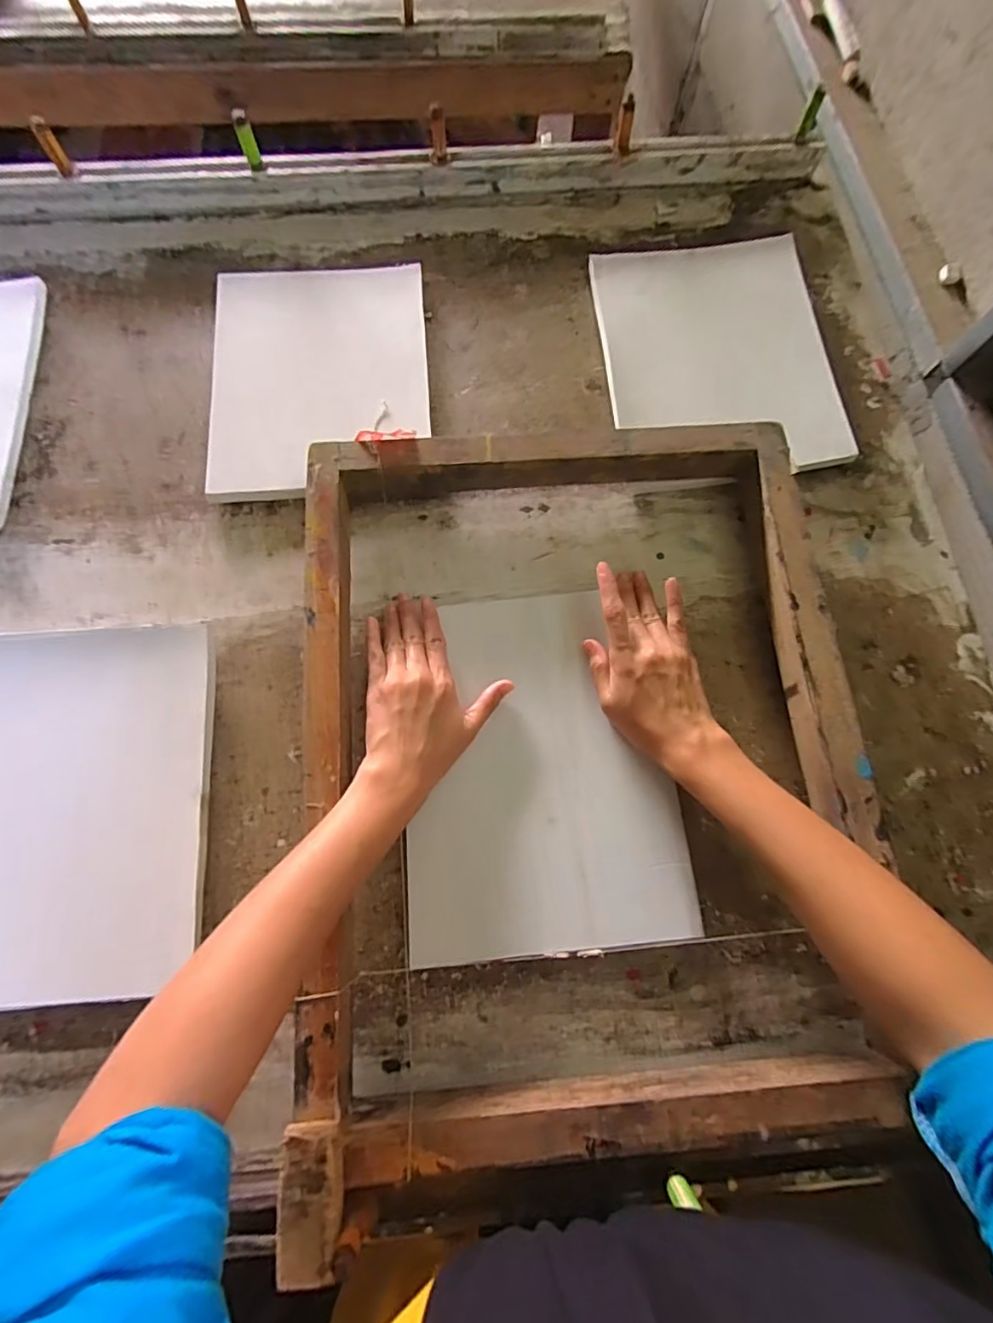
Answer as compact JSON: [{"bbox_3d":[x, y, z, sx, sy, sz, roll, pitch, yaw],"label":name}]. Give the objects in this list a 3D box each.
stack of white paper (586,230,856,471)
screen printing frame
[{"bbox_3d":[0.209,-0.297,0.528,0.203,0.015,0.256,-6,77,2],"label":"stack of white paper"},{"bbox_3d":[0.062,0.062,0.401,0.394,0.046,0.522,-4,73,-2],"label":"screen printing frame"}]

